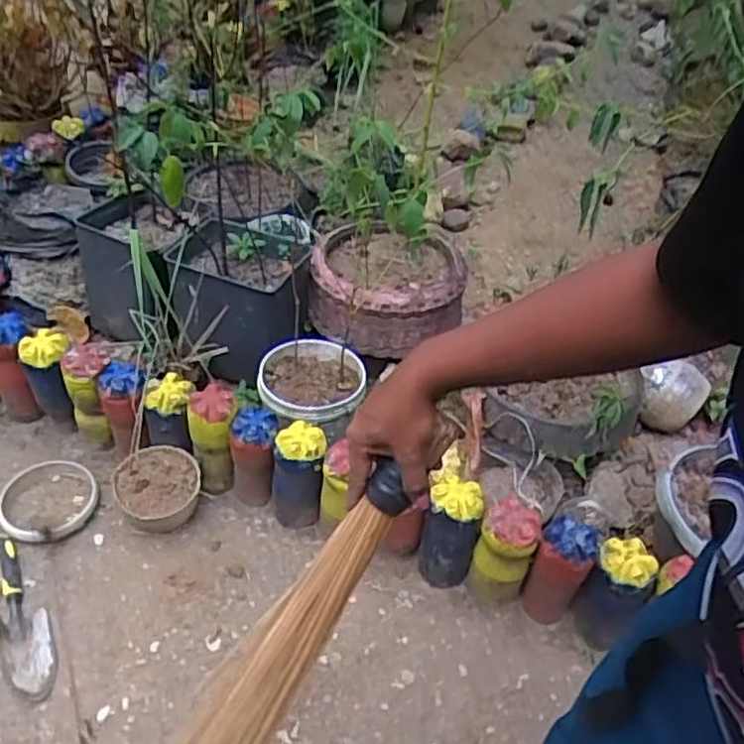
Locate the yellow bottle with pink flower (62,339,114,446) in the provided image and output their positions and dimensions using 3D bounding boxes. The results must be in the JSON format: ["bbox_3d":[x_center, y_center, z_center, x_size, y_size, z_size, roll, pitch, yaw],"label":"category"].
[{"bbox_3d":[-0.535,0.046,1.322,0.097,0.214,0.076,16,45,11],"label":"yellow bottle with pink flower"}]

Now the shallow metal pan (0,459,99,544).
[{"bbox_3d":[-0.586,0.233,1.259,0.152,0.033,0.173,5,44,0],"label":"shallow metal pan"}]

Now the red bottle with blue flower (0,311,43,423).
[{"bbox_3d":[-0.690,0.000,1.348,0.086,0.222,0.114,-18,49,-23],"label":"red bottle with blue flower"}]

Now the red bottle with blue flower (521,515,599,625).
[{"bbox_3d":[0.300,0.330,1.142,0.087,0.215,0.079,29,48,23],"label":"red bottle with blue flower"}]

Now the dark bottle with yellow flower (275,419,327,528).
[{"bbox_3d":[-0.130,0.190,1.229,0.089,0.222,0.090,0,44,-6],"label":"dark bottle with yellow flower"}]

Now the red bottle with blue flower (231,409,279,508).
[{"bbox_3d":[-0.211,0.161,1.253,0.080,0.215,0.079,4,46,-4],"label":"red bottle with blue flower"}]

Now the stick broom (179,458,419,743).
[{"bbox_3d":[-0.147,0.350,0.625,0.070,0.630,0.041,37,10,25],"label":"stick broom"}]

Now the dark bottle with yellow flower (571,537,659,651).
[{"bbox_3d":[0.385,0.350,1.110,0.094,0.176,0.100,3,44,-3],"label":"dark bottle with yellow flower"}]

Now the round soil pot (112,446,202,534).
[{"bbox_3d":[-0.383,0.223,1.254,0.142,0.111,0.131,3,44,-3],"label":"round soil pot"}]

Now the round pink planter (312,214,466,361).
[{"bbox_3d":[0.030,-0.188,1.480,0.312,0.156,0.301,4,46,-4],"label":"round pink planter"}]

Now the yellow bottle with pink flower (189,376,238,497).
[{"bbox_3d":[-0.285,0.125,1.266,0.086,0.216,0.091,-3,44,-9],"label":"yellow bottle with pink flower"}]

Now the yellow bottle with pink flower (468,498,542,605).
[{"bbox_3d":[0.217,0.305,1.164,0.091,0.204,0.093,3,44,-3],"label":"yellow bottle with pink flower"}]

